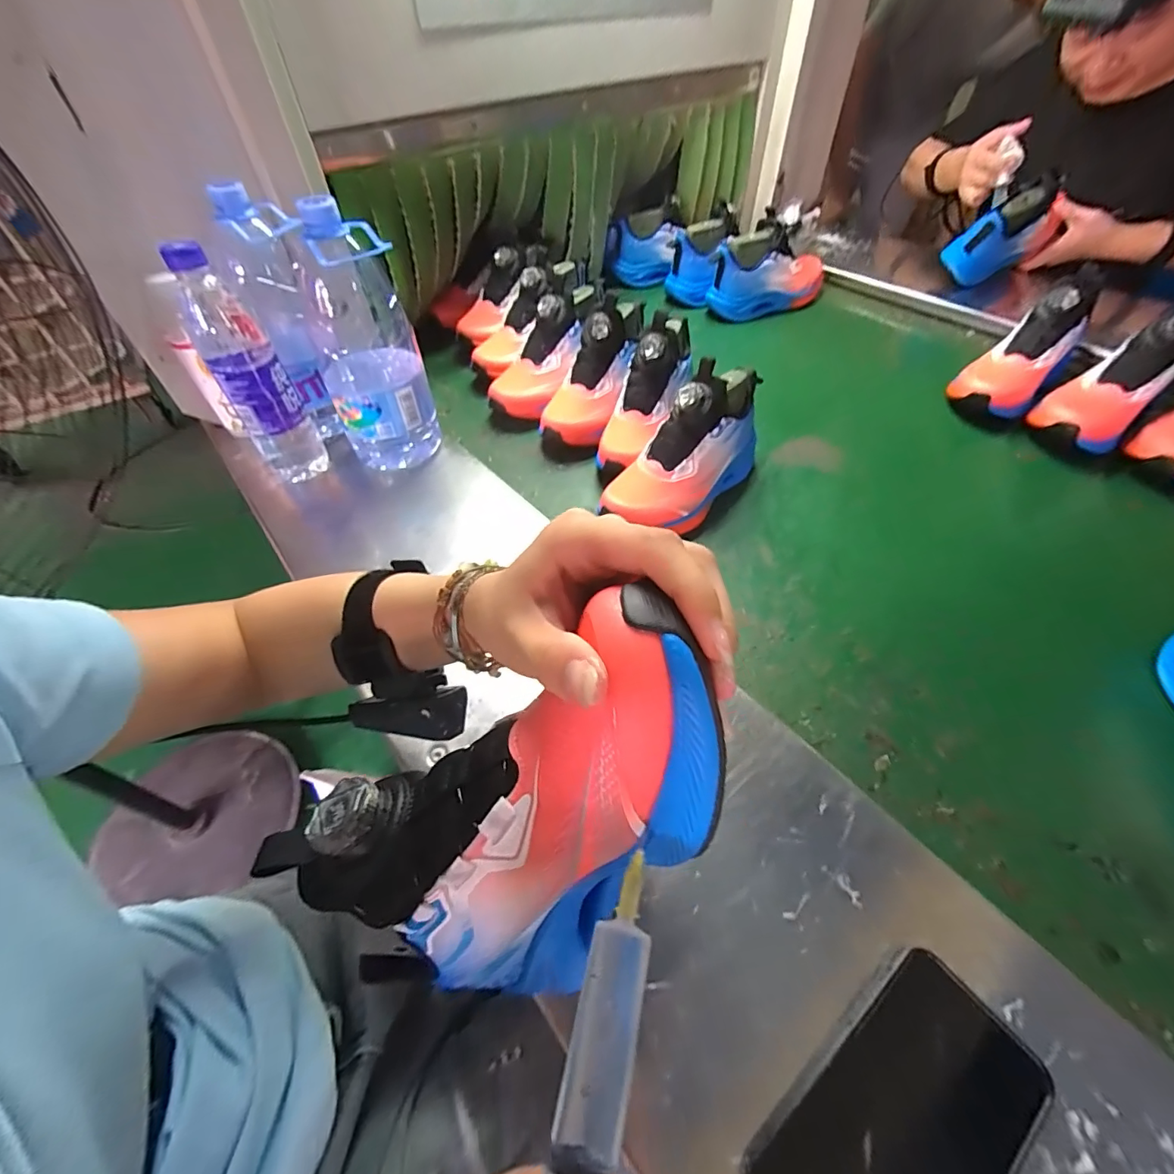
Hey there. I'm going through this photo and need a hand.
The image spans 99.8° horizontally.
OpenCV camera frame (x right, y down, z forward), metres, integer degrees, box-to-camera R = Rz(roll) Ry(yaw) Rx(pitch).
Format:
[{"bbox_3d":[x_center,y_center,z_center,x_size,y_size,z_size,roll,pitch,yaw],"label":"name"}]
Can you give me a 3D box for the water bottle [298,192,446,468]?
[{"bbox_3d":[-0.231,-0.248,0.518,0.101,0.243,0.101,-16,53,-11],"label":"water bottle"}]

